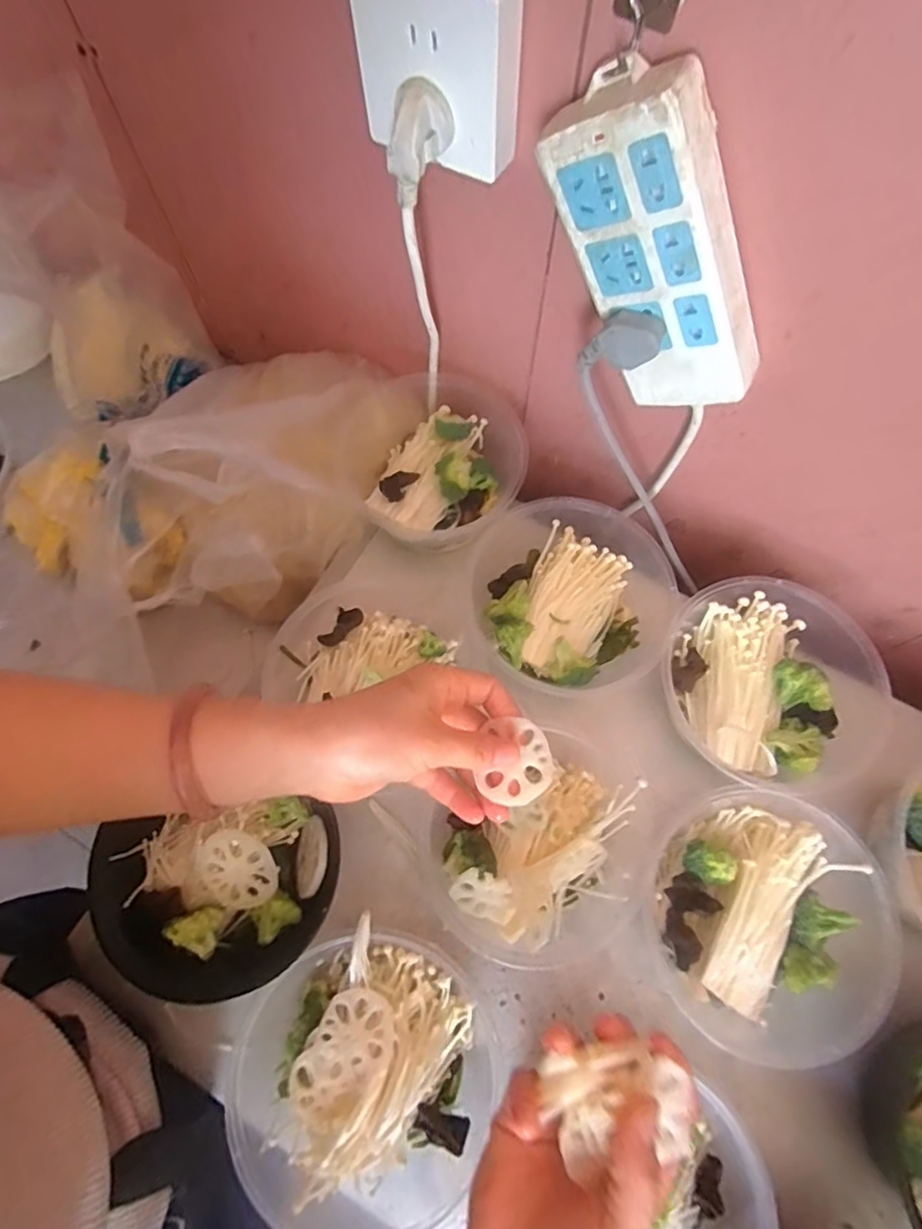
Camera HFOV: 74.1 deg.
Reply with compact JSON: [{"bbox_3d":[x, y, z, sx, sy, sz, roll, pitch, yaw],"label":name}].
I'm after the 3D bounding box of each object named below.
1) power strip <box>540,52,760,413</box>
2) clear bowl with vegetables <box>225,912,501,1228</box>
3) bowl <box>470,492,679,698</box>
[{"bbox_3d":[0.114,-0.200,0.352,0.080,0.185,0.032,12,65,43],"label":"power strip"},{"bbox_3d":[-0.061,0.303,0.411,0.162,0.082,0.161,0,70,-1],"label":"clear bowl with vegetables"},{"bbox_3d":[0.090,-0.012,0.516,0.161,0.067,0.161,0,70,-1],"label":"bowl"}]

